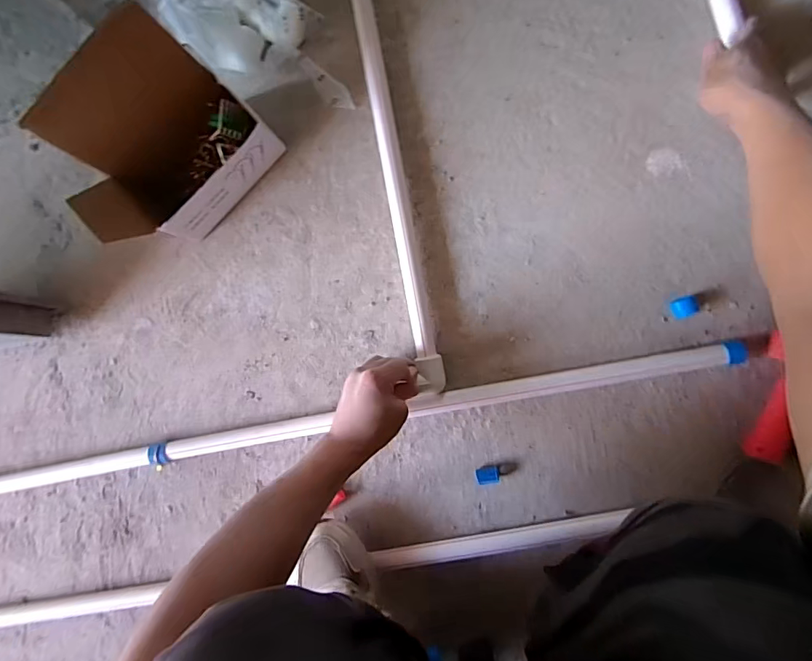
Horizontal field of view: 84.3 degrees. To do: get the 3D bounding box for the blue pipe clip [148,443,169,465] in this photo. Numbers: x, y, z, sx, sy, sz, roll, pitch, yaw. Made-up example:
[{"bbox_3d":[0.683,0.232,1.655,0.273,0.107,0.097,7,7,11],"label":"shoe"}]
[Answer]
[{"bbox_3d":[-0.352,0.175,0.640,0.027,0.021,0.030,-12,92,7],"label":"blue pipe clip"}]

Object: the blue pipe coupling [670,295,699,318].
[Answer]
[{"bbox_3d":[0.341,-0.029,0.551,0.025,0.026,0.022,-22,91,7],"label":"blue pipe coupling"}]

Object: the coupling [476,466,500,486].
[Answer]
[{"bbox_3d":[0.107,0.189,0.587,0.031,0.023,0.023,-5,93,7],"label":"coupling"}]

